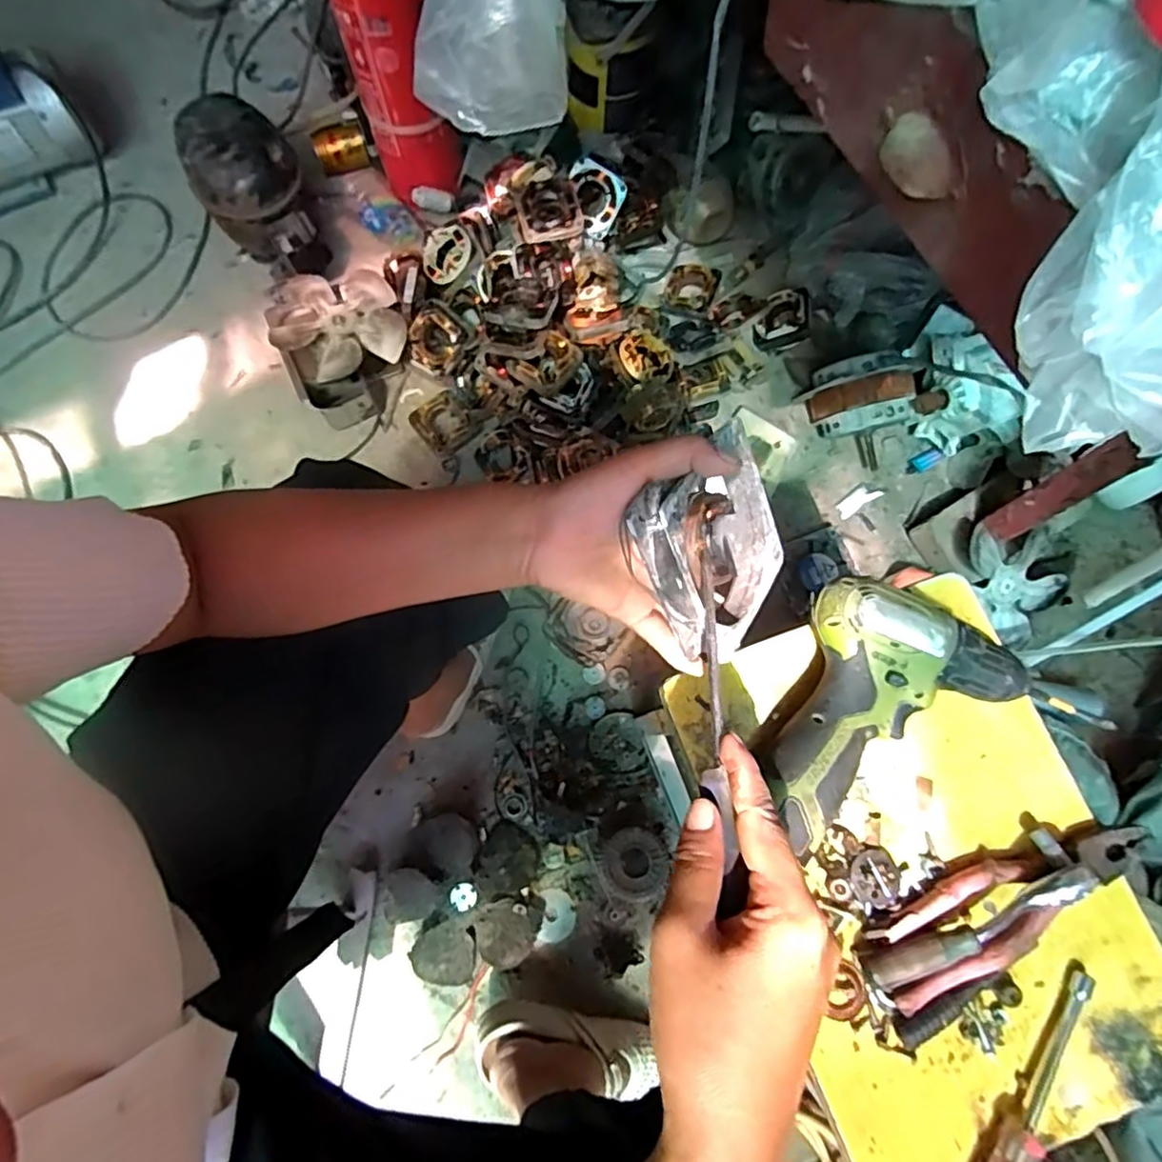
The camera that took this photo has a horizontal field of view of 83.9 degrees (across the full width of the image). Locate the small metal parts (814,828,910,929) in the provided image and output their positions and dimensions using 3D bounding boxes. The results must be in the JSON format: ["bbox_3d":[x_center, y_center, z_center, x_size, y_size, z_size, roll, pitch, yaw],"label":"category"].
[{"bbox_3d":[0.176,0.190,0.414,0.054,0.009,0.046,30,75,6],"label":"small metal parts"}]

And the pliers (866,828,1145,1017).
[{"bbox_3d":[0.272,0.201,0.398,0.185,0.023,0.057,-19,78,-6],"label":"pliers"}]

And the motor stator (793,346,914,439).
[{"bbox_3d":[0.389,-0.246,0.909,0.122,0.135,0.093,-4,77,-3],"label":"motor stator"}]

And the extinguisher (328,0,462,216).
[{"bbox_3d":[-0.242,-0.683,0.863,0.130,0.397,0.101,-18,78,-6],"label":"extinguisher"}]

